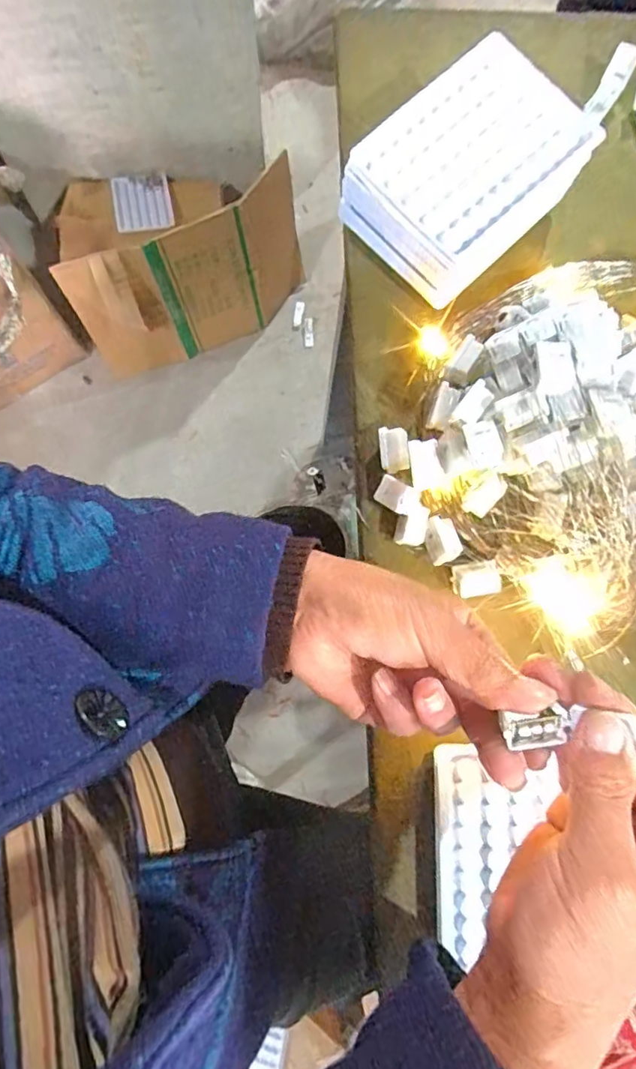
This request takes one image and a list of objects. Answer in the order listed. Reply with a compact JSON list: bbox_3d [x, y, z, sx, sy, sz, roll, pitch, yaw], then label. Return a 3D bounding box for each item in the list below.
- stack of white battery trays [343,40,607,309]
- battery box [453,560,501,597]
[{"bbox_3d":[0.100,-0.230,0.366,0.144,0.062,0.102,-41,84,-9],"label":"stack of white battery trays"},{"bbox_3d":[0.094,0.027,0.337,0.028,0.011,0.020,-8,80,-4],"label":"battery box"}]

